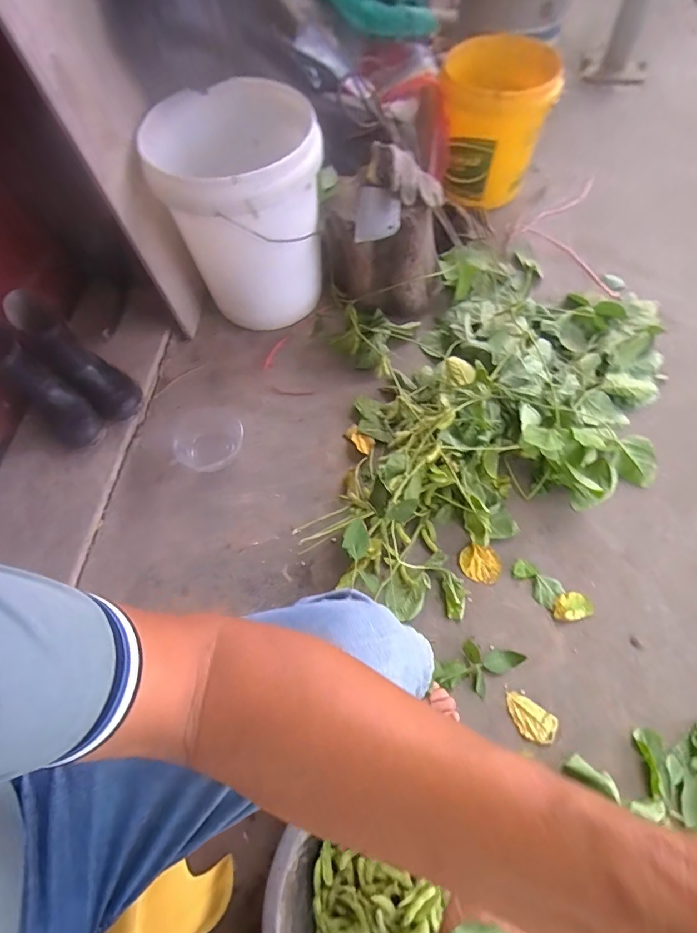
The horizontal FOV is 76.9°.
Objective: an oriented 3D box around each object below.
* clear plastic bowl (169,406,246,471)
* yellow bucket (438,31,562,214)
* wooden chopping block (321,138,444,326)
[{"bbox_3d":[-0.290,-0.058,0.911,0.146,0.037,0.149,5,65,6],"label":"clear plastic bowl"},{"bbox_3d":[0.354,-0.827,1.094,0.237,0.293,0.228,-3,65,6],"label":"yellow bucket"},{"bbox_3d":[0.084,-0.490,0.958,0.252,0.268,0.200,-2,64,3],"label":"wooden chopping block"}]

